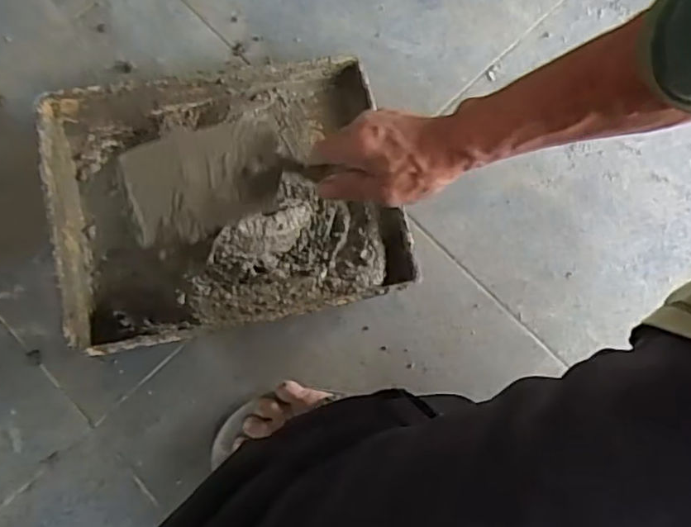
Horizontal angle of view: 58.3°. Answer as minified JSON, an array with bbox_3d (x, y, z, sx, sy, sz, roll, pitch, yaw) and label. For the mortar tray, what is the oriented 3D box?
[{"bbox_3d":[-0.124,-0.073,0.664,0.344,0.077,0.275,-13,76,-5],"label":"mortar tray"}]

